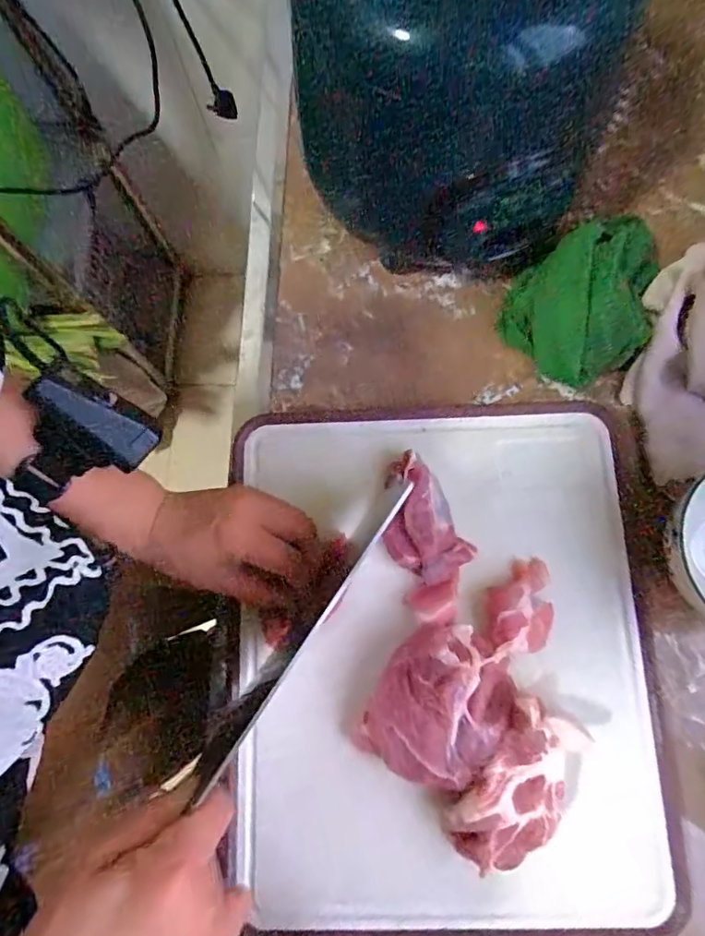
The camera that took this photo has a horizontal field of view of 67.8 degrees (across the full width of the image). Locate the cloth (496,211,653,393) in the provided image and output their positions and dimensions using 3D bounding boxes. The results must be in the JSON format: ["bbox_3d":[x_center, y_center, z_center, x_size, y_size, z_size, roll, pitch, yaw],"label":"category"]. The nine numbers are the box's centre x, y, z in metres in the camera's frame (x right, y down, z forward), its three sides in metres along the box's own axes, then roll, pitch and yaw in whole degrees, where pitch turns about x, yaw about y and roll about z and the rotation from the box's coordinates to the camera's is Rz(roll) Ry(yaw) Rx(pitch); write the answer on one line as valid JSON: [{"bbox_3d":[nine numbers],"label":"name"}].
[{"bbox_3d":[0.191,-0.137,0.419,0.106,0.041,0.121,44,82,10],"label":"cloth"}]

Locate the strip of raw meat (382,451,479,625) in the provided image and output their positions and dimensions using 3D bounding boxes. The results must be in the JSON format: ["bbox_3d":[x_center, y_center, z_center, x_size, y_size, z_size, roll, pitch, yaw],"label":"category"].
[{"bbox_3d":[0.053,0.049,0.378,0.055,0.035,0.117,-19,78,-1],"label":"strip of raw meat"}]

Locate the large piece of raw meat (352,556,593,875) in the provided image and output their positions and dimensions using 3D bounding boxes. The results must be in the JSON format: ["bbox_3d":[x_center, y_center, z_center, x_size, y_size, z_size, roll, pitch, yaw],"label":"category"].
[{"bbox_3d":[0.097,0.152,0.349,0.133,0.048,0.169,42,81,10],"label":"large piece of raw meat"}]

